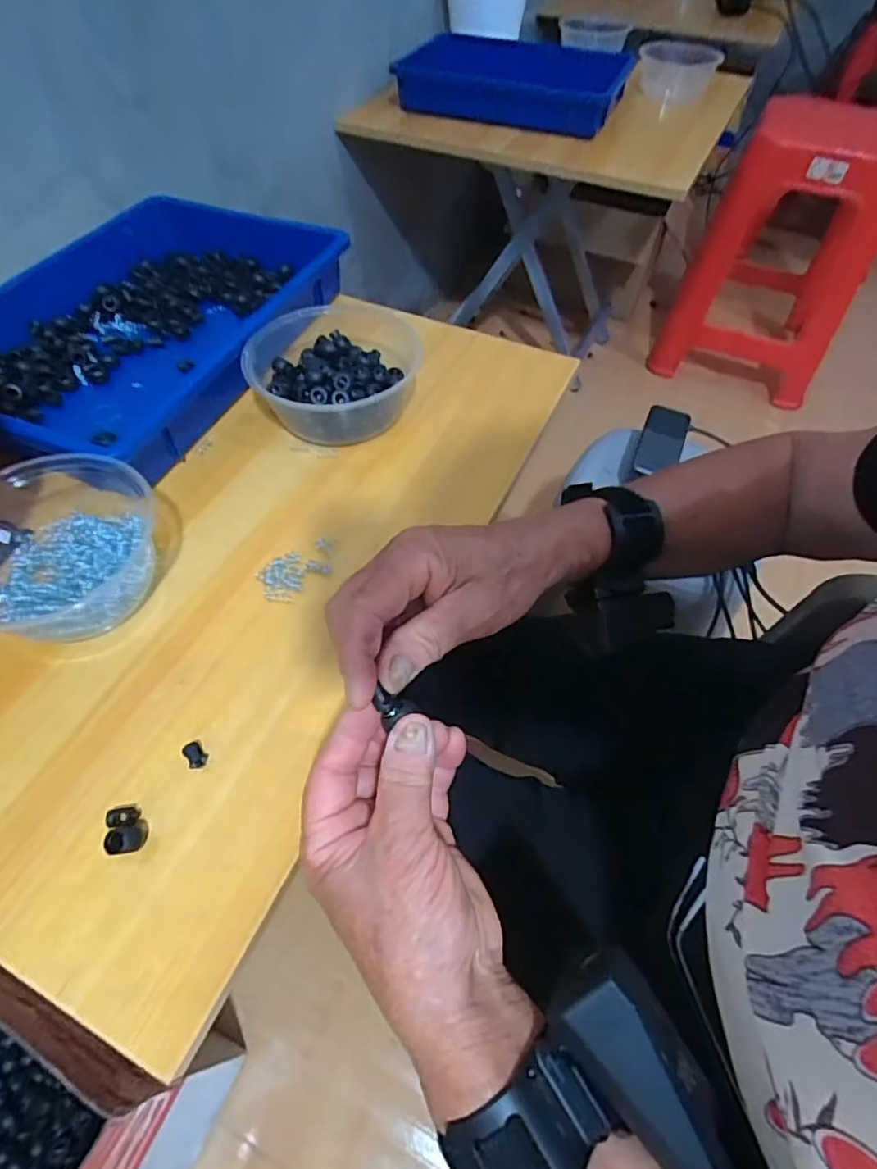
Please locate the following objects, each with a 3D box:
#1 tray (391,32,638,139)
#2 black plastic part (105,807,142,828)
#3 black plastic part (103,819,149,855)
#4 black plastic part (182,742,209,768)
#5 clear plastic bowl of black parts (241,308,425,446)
[{"bbox_3d":[0.135,-0.893,0.995,0.384,0.058,0.265,11,55,6],"label":"tray"},{"bbox_3d":[-0.170,0.126,0.306,0.015,0.009,0.011,-4,55,-4],"label":"black plastic part"},{"bbox_3d":[-0.164,0.133,0.298,0.018,0.013,0.017,-15,56,-12],"label":"black plastic part"},{"bbox_3d":[-0.140,0.099,0.326,0.010,0.008,0.016,-33,62,-23],"label":"black plastic part"},{"bbox_3d":[-0.093,-0.191,0.500,0.136,0.059,0.171,-1,55,-3],"label":"clear plastic bowl of black parts"}]

